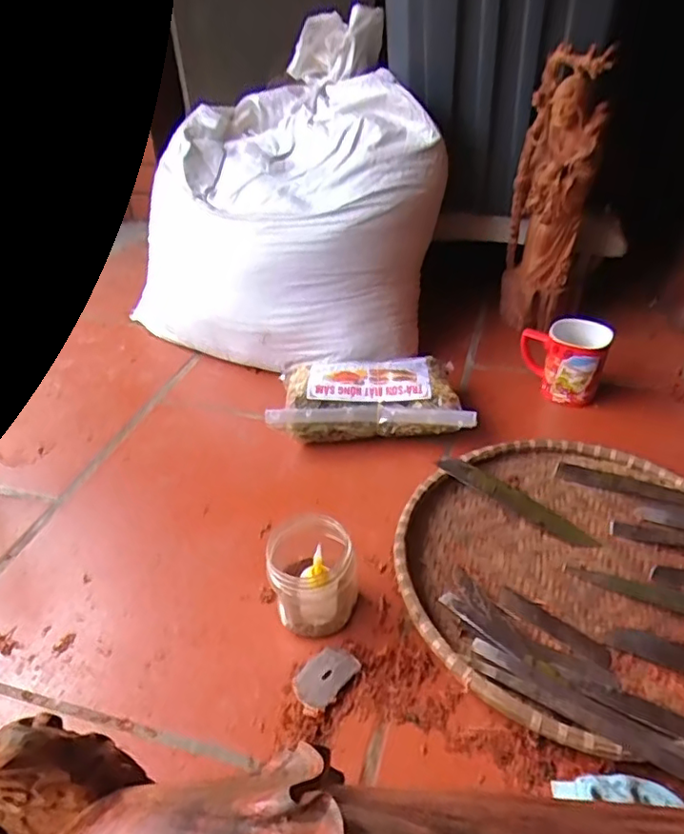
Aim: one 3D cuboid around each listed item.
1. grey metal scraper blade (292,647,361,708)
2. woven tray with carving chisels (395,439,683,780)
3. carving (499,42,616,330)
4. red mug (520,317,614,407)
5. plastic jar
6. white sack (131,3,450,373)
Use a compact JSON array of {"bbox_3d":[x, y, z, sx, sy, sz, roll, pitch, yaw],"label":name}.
[{"bbox_3d":[-0.014,0.213,0.496,0.037,0.005,0.053,25,45,34],"label":"grey metal scraper blade"},{"bbox_3d":[0.230,0.141,0.551,0.342,0.033,0.334,12,39,20],"label":"woven tray with carving chisels"},{"bbox_3d":[0.300,-0.310,0.864,0.108,0.346,0.108,7,38,14],"label":"carving"},{"bbox_3d":[0.288,-0.074,0.790,0.110,0.093,0.068,14,40,23],"label":"red mug"},{"bbox_3d":[-0.025,0.134,0.529,0.072,0.093,0.078,-6,36,-3],"label":"plastic jar"},{"bbox_3d":[-0.078,-0.334,0.938,0.452,0.364,0.425,9,38,17],"label":"white sack"}]

